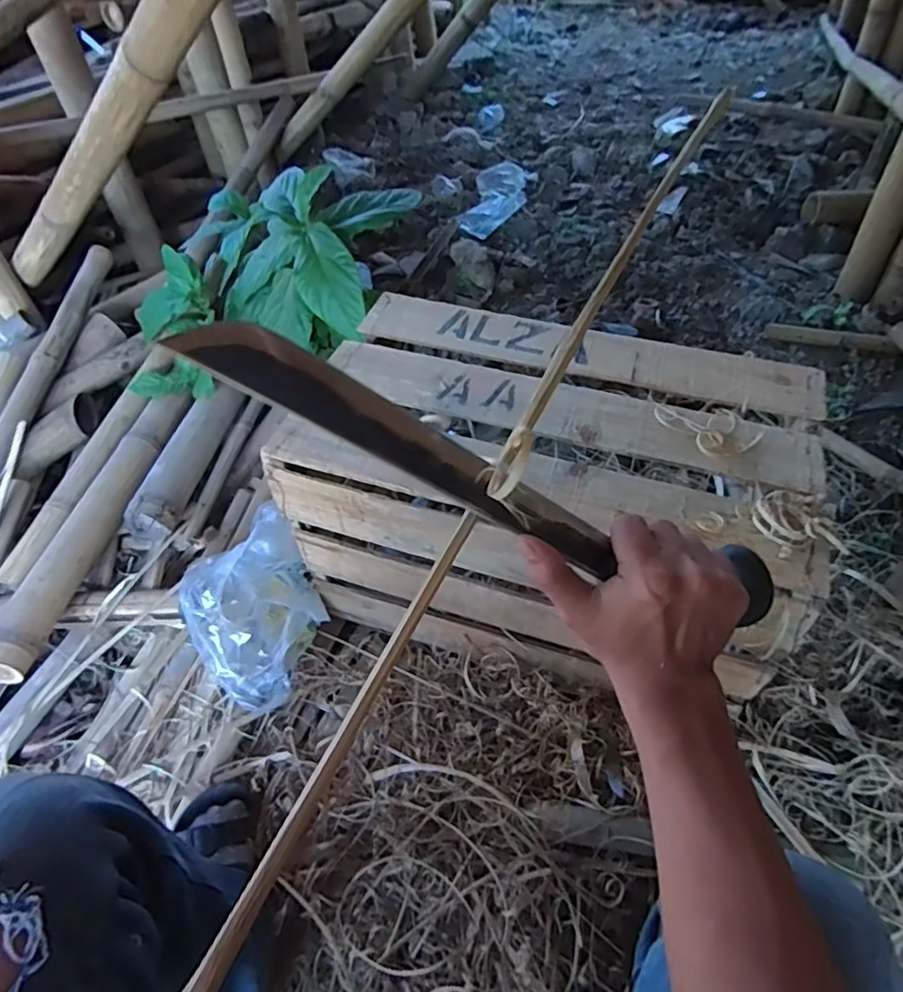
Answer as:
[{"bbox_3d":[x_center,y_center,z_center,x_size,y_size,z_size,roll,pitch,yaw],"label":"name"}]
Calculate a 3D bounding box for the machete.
[{"bbox_3d":[0.040,-0.003,0.347,0.393,0.028,0.065,25,48,-16],"label":"machete"}]

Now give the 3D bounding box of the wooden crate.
[{"bbox_3d":[0.122,-0.008,0.788,0.584,0.284,0.351,16,51,15],"label":"wooden crate"}]

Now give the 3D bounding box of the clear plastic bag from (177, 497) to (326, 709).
[{"bbox_3d":[-0.287,0.162,0.849,0.182,0.167,0.221,-26,53,-19],"label":"clear plastic bag"}]

